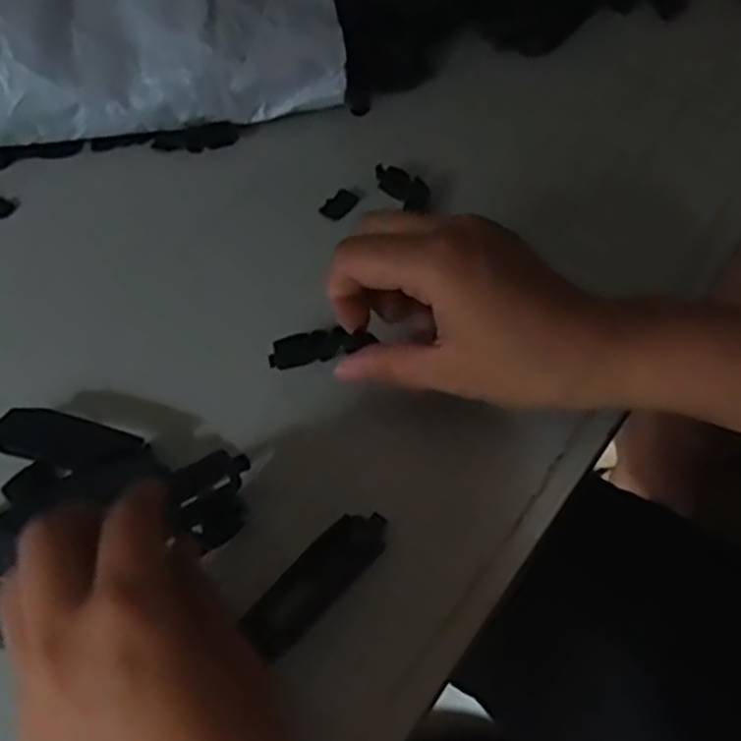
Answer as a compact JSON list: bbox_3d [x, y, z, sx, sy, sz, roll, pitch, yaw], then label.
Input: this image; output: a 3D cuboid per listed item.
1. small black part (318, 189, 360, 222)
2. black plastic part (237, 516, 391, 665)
[{"bbox_3d":[-0.017,-0.090,0.422,0.012,0.007,0.022,36,66,26],"label":"small black part"},{"bbox_3d":[-0.020,0.079,0.302,0.019,0.012,0.066,33,64,24],"label":"black plastic part"}]

